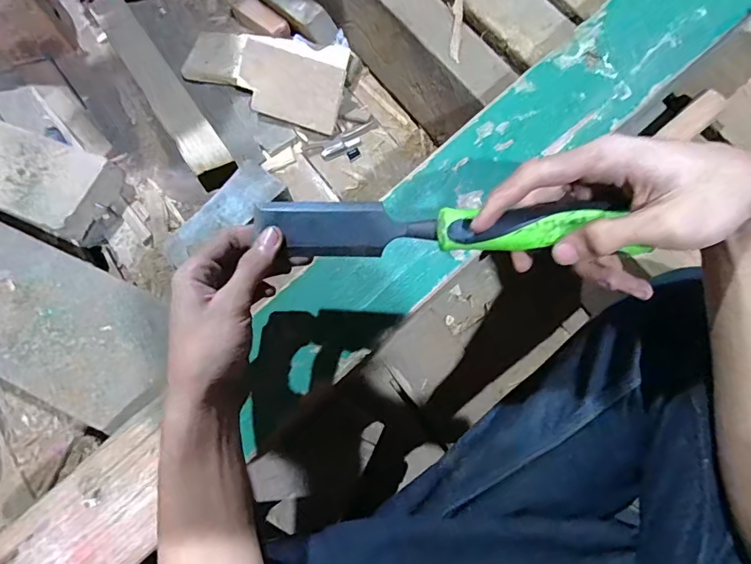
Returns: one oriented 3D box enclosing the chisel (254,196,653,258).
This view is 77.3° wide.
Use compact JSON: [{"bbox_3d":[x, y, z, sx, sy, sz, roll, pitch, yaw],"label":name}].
[{"bbox_3d":[0.032,-0.037,0.300,0.225,0.024,0.036,0,70,17],"label":"chisel"}]

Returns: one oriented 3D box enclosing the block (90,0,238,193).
[{"bbox_3d":[-0.311,-0.286,0.672,0.056,0.038,0.394,-34,75,-6],"label":"block"}]

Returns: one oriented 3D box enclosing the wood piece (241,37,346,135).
[{"bbox_3d":[-0.115,-0.258,0.623,0.146,0.014,0.086,22,107,7],"label":"wood piece"}]

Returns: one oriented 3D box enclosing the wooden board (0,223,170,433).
[{"bbox_3d":[-0.377,0.030,0.510,0.335,0.011,0.142,24,73,10],"label":"wooden board"}]

